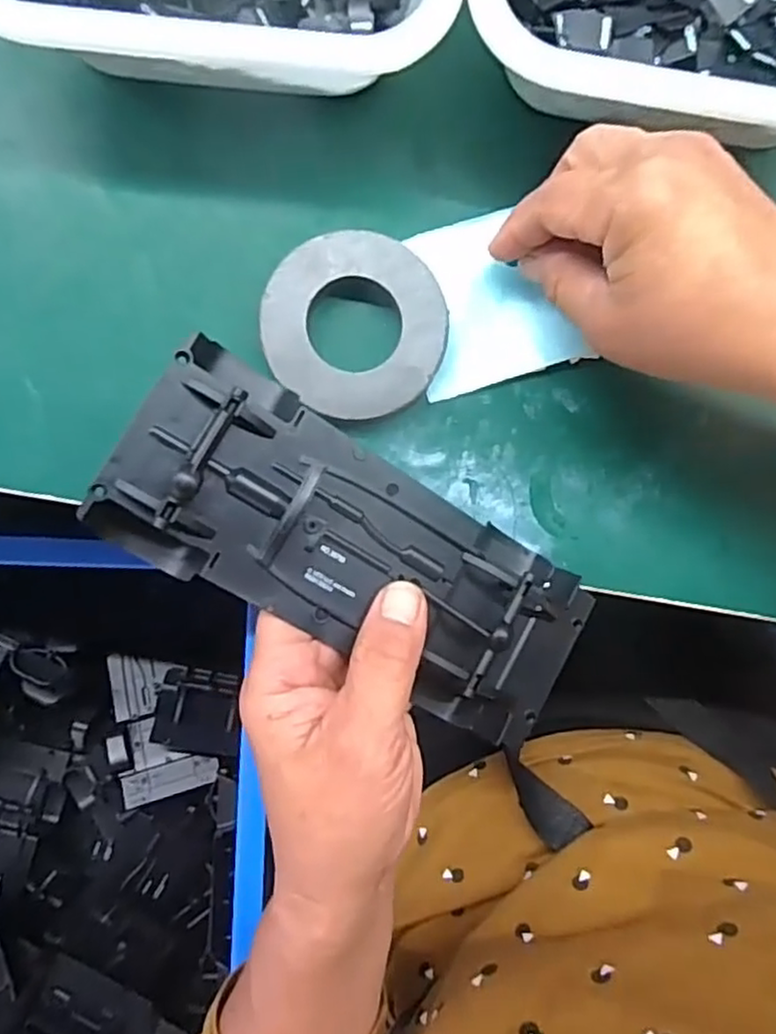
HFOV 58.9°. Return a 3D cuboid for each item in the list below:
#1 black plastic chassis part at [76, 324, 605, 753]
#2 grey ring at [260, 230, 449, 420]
[{"bbox_3d":[-0.006,0.017,0.258,0.192,0.037,0.076,31,89,-20],"label":"black plastic chassis part"},{"bbox_3d":[-0.014,-0.079,0.290,0.074,0.019,0.075,0,91,-3],"label":"grey ring"}]

